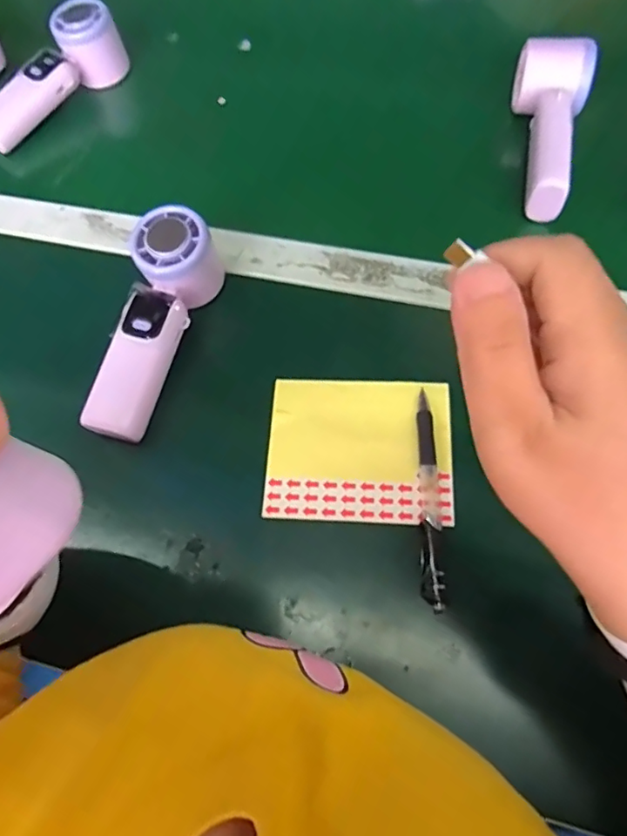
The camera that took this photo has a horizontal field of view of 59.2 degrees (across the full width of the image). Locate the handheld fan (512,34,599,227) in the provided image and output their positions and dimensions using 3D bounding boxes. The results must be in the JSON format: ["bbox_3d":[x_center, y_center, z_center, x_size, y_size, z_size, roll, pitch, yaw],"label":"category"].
[{"bbox_3d":[0.187,-0.236,0.444,0.060,0.047,0.153,13,65,9],"label":"handheld fan"}]

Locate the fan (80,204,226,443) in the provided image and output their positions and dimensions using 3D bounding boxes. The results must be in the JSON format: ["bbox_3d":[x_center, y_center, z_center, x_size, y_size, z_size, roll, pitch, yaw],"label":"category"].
[{"bbox_3d":[-0.114,-0.068,0.386,0.049,0.057,0.162,12,65,8],"label":"fan"}]

